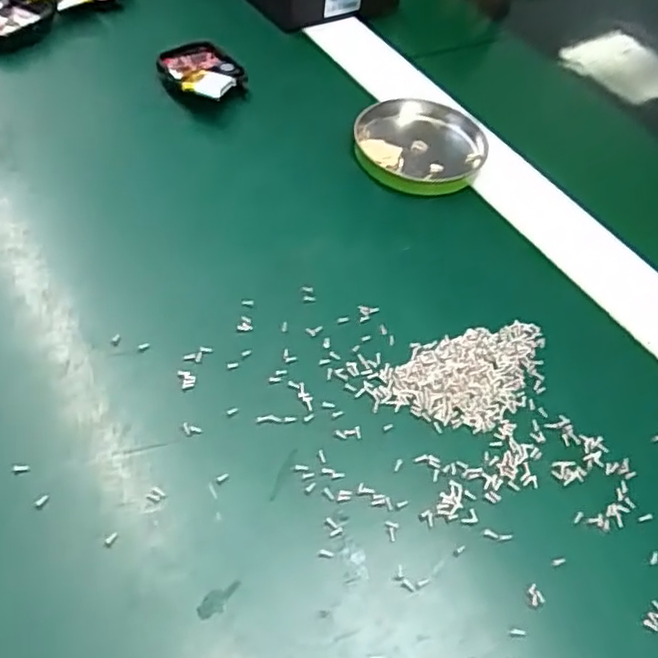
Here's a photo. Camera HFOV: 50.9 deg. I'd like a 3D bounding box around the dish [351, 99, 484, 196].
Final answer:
[{"bbox_3d":[0.046,-0.094,0.352,0.065,0.011,0.061,12,51,4],"label":"dish"}]

